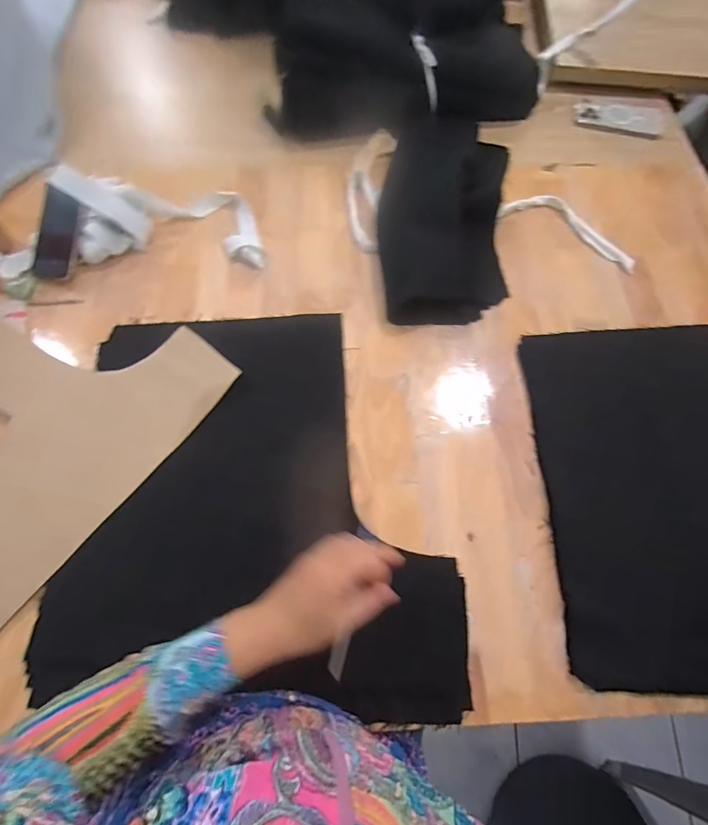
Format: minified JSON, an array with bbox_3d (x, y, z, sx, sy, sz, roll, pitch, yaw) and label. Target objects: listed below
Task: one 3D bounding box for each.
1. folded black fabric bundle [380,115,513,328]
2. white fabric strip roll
[{"bbox_3d":[0.145,-0.335,0.623,0.193,0.084,0.426,8,67,2],"label":"folded black fabric bundle"},{"bbox_3d":[-0.282,-0.288,0.599,0.288,0.068,0.142,-3,67,-3],"label":"white fabric strip roll"}]

